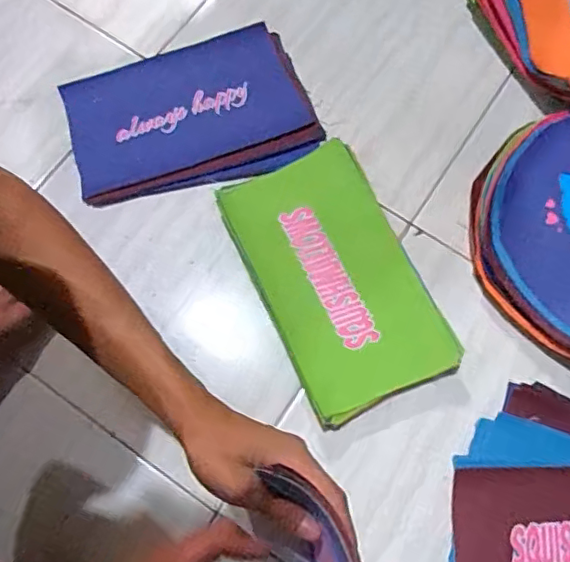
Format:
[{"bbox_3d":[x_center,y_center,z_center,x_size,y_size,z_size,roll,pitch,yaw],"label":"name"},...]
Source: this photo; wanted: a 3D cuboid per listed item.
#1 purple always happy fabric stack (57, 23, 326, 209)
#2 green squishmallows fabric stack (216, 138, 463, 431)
[{"bbox_3d":[-0.118,-0.205,0.720,0.296,0.028,0.196,-16,76,-5],"label":"purple always happy fabric stack"},{"bbox_3d":[0.056,-0.004,0.646,0.168,0.028,0.292,-25,77,-7],"label":"green squishmallows fabric stack"}]

